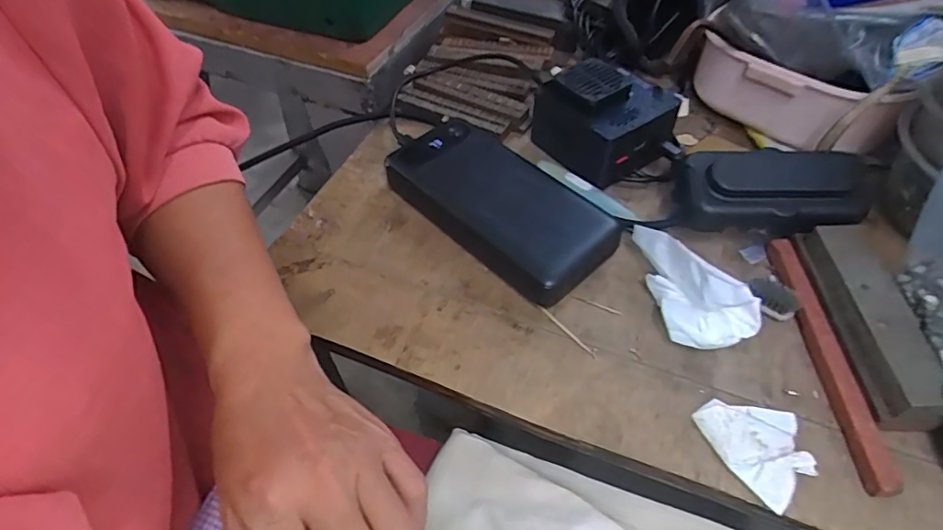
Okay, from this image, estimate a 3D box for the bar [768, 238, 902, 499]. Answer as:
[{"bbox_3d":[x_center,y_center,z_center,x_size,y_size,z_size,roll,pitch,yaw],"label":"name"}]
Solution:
[{"bbox_3d":[0.188,0.045,0.287,0.014,0.011,0.146,-2,52,1],"label":"bar"}]

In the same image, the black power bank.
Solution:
[{"bbox_3d":[0.017,-0.043,0.353,0.074,0.028,0.162,-37,60,-23],"label":"black power bank"}]

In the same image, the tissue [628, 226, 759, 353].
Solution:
[{"bbox_3d":[0.116,0.012,0.299,0.044,0.037,0.086,-39,63,-18],"label":"tissue"}]

